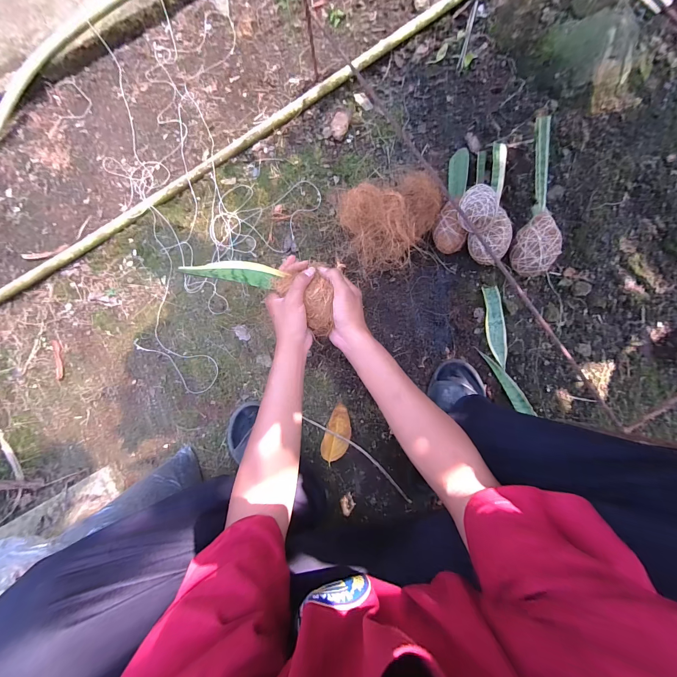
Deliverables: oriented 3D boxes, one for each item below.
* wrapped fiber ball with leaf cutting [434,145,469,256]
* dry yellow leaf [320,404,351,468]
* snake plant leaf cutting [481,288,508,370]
[{"bbox_3d":[0.240,-0.280,0.625,0.061,0.071,0.214,13,85,5],"label":"wrapped fiber ball with leaf cutting"},{"bbox_3d":[0.000,0.196,0.631,0.051,0.009,0.116,19,86,5],"label":"dry yellow leaf"},{"bbox_3d":[0.316,-0.023,0.617,0.036,0.013,0.158,-6,84,3],"label":"snake plant leaf cutting"}]

